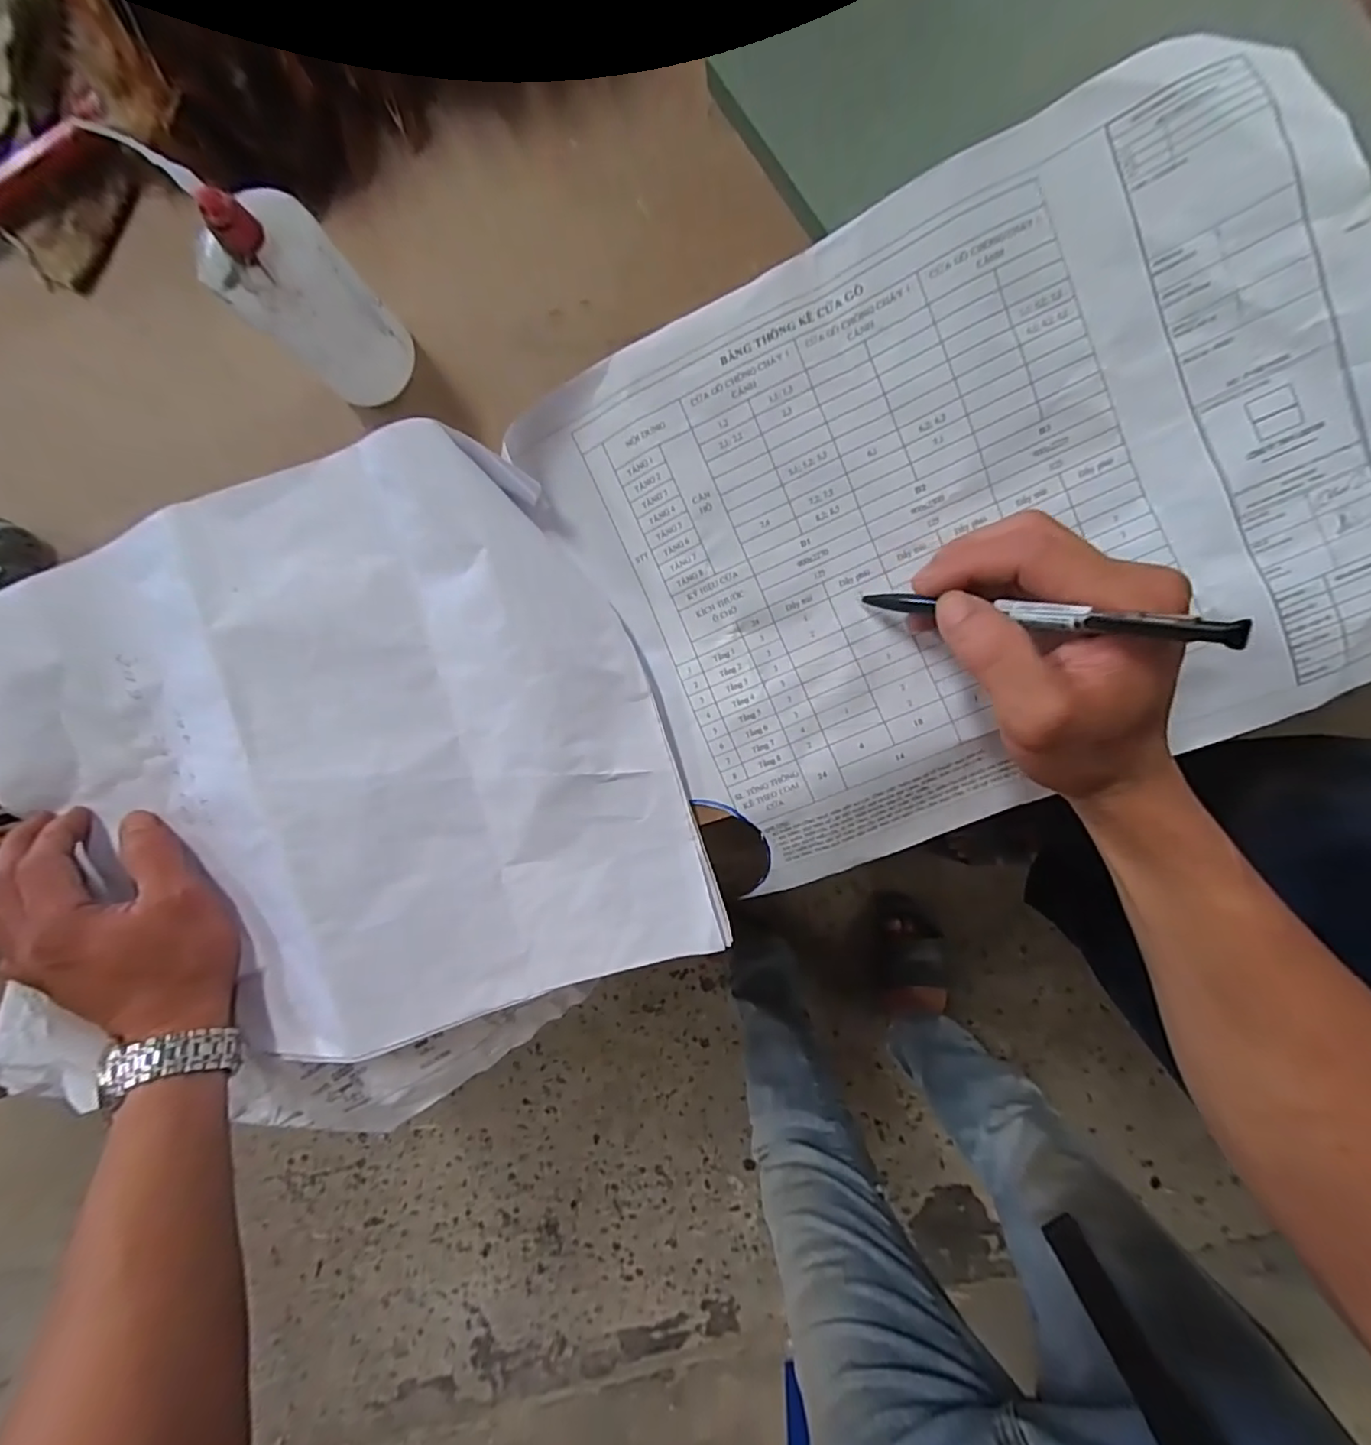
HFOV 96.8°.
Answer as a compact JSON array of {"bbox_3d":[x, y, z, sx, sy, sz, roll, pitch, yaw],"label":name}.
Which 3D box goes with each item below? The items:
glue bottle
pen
[{"bbox_3d":[-0.171,-0.194,0.283,0.053,0.116,0.057,-44,85,7],"label":"glue bottle"},{"bbox_3d":[0.134,-0.045,0.249,0.013,0.147,0.009,15,95,-36],"label":"pen"}]

